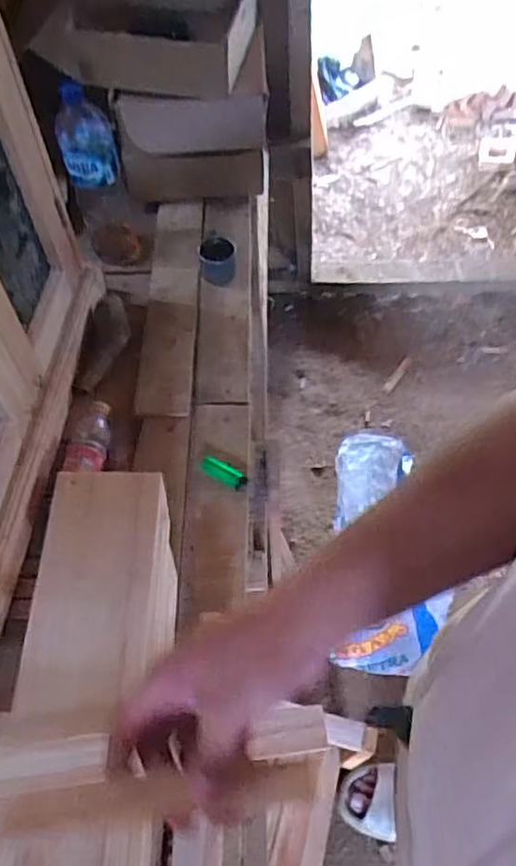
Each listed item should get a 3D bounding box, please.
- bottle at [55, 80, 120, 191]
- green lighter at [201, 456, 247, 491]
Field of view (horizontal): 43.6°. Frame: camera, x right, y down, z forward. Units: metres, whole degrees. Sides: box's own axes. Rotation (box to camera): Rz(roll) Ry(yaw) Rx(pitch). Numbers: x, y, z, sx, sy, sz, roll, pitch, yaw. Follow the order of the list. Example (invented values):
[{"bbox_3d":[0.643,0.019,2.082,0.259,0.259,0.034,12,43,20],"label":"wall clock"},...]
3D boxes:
[{"bbox_3d":[-0.267,-0.457,1.002,0.090,0.154,0.099,-18,58,-7],"label":"bottle"},{"bbox_3d":[-0.049,0.057,0.940,0.071,0.008,0.027,29,63,1],"label":"green lighter"}]

